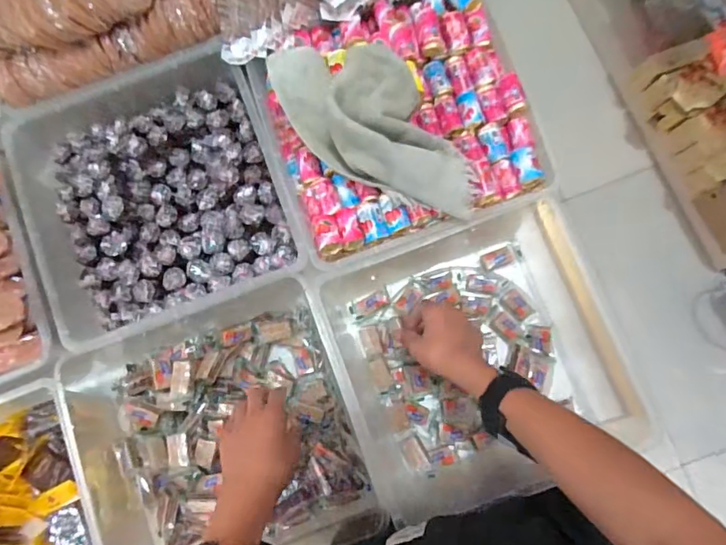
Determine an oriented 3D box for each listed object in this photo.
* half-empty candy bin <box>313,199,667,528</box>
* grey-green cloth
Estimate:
[{"bbox_3d":[0.145,0.104,0.638,0.335,0.104,0.326,-21,83,-1],"label":"half-empty candy bin"},{"bbox_3d":[0.016,-0.142,0.494,0.123,0.059,0.230,-36,84,-2],"label":"grey-green cloth"}]

